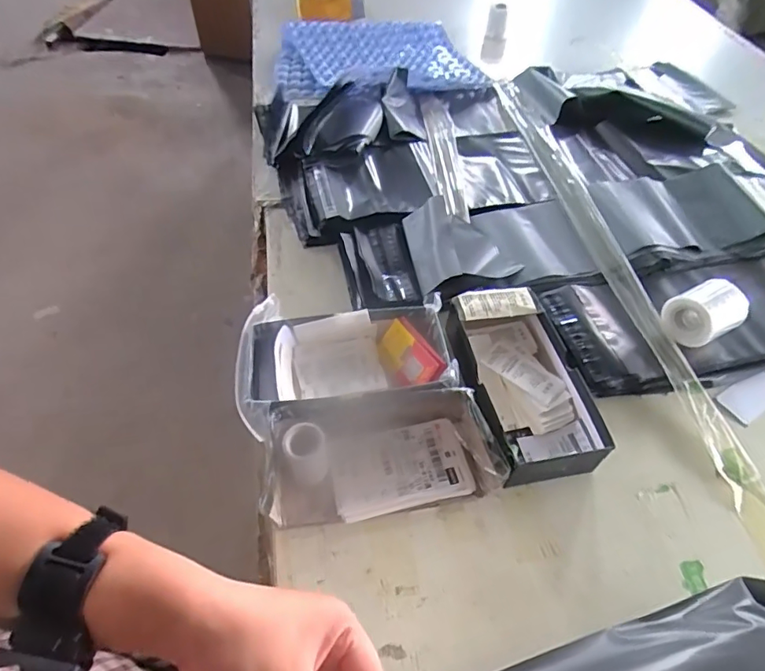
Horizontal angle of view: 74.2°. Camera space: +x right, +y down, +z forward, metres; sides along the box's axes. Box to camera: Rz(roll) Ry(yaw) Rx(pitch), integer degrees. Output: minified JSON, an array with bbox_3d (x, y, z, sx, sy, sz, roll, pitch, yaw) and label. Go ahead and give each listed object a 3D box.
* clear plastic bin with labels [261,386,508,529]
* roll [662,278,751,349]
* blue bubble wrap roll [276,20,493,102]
[{"bbox_3d":[-0.006,0.118,0.519,0.225,0.065,0.116,-9,52,-7],"label":"clear plastic bin with labels"},{"bbox_3d":[0.393,-0.024,0.617,0.087,0.056,0.063,-25,56,-19],"label":"roll"},{"bbox_3d":[-0.018,-0.581,1.052,0.411,0.075,0.296,-17,54,-13],"label":"blue bubble wrap roll"}]

